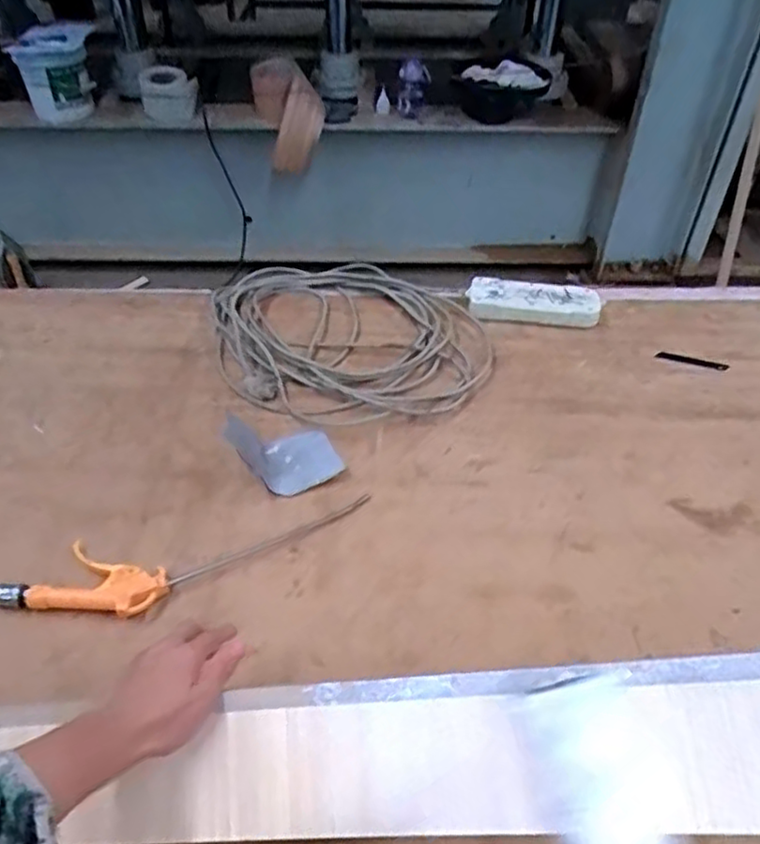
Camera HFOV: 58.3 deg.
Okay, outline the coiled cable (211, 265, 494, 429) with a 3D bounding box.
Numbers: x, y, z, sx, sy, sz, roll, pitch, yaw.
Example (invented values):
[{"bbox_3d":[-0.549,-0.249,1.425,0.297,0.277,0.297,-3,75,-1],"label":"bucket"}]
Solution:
[{"bbox_3d":[-0.045,-0.134,1.022,0.379,0.030,0.371,1,43,-1],"label":"coiled cable"}]

